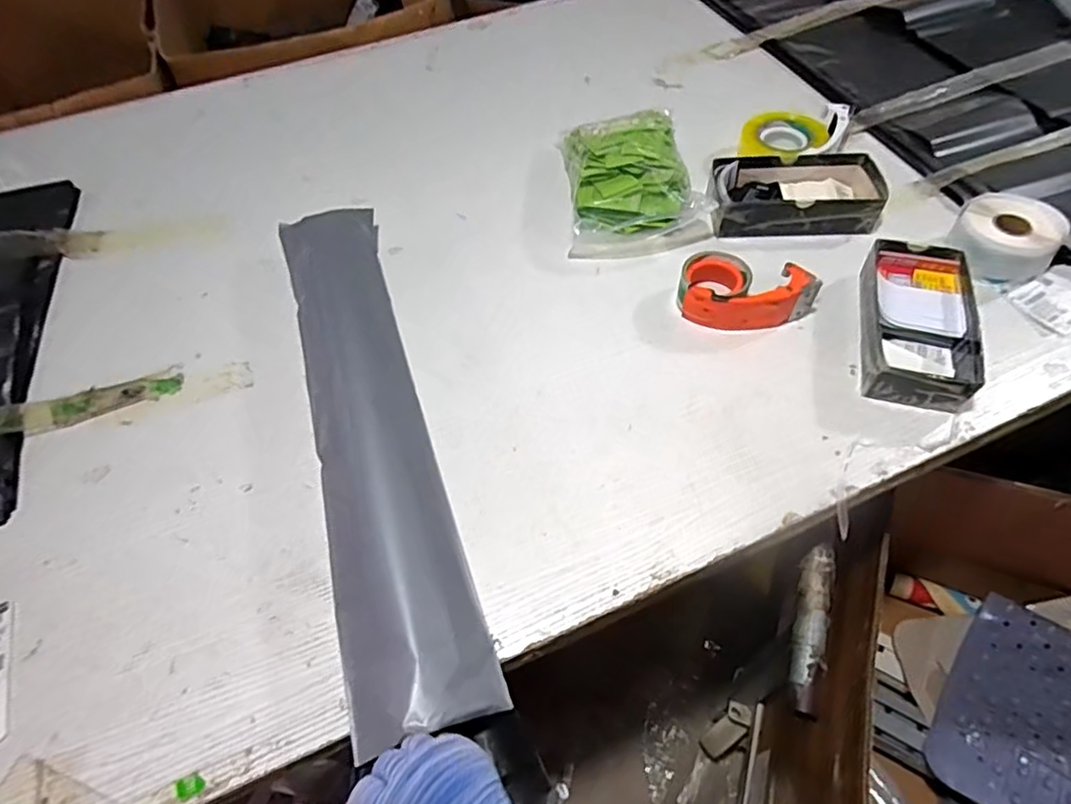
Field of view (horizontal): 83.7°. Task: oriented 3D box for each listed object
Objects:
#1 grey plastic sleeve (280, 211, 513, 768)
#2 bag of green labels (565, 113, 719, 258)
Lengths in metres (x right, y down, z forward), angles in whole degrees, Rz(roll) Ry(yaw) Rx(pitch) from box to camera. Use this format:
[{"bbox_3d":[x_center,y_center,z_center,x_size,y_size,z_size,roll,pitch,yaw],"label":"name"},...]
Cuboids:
[{"bbox_3d":[-0.182,0.008,0.636,0.121,0.051,0.637,-18,55,-7],"label":"grey plastic sleeve"},{"bbox_3d":[0.141,-0.332,0.873,0.198,0.074,0.242,-6,56,1],"label":"bag of green labels"}]

